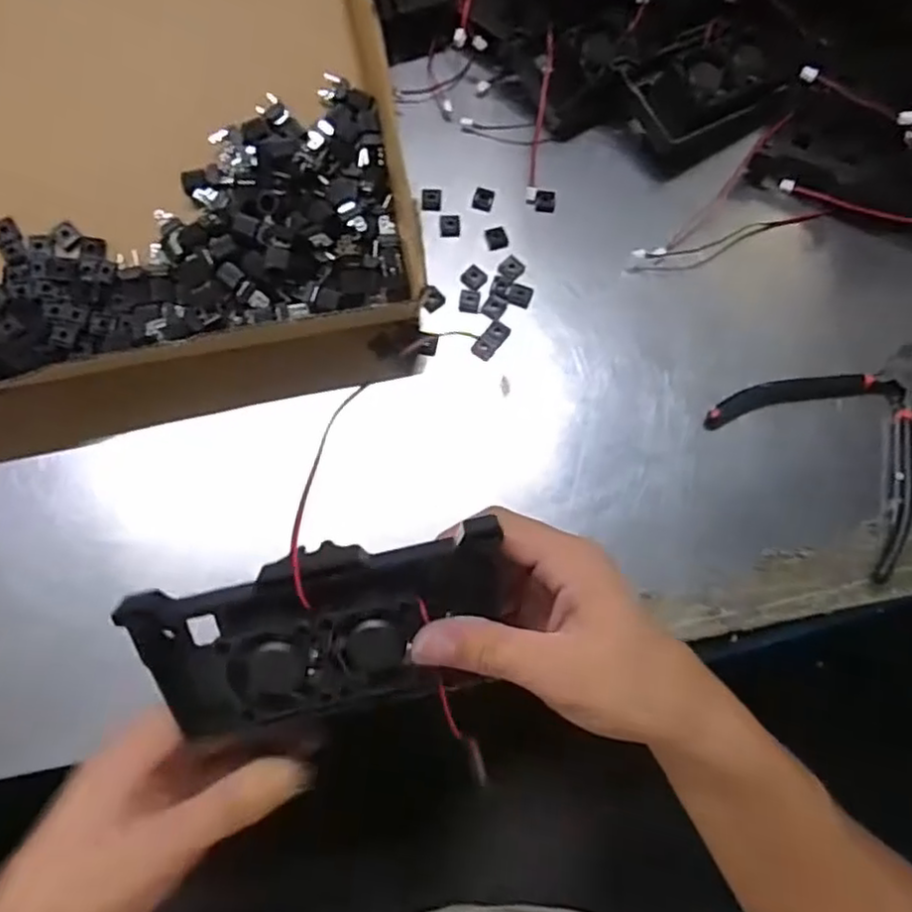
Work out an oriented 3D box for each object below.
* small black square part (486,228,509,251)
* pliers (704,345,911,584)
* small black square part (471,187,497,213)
[{"bbox_3d":[0.026,-0.140,0.442,0.013,0.004,0.015,-12,76,-4],"label":"small black square part"},{"bbox_3d":[0.240,-0.018,0.409,0.131,0.010,0.130,-41,79,-13],"label":"pliers"},{"bbox_3d":[0.018,-0.168,0.450,0.014,0.004,0.017,12,75,2],"label":"small black square part"}]

